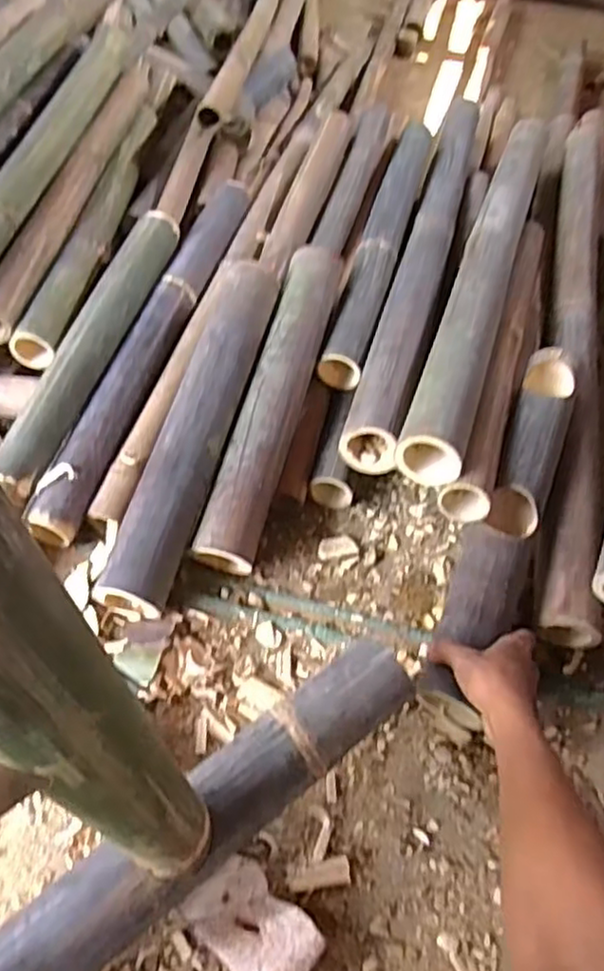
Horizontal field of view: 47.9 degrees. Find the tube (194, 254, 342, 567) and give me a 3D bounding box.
[{"bbox_3d":[-0.033,-0.112,0.897,0.074,0.079,0.473,14,66,5],"label":"tube"}]

